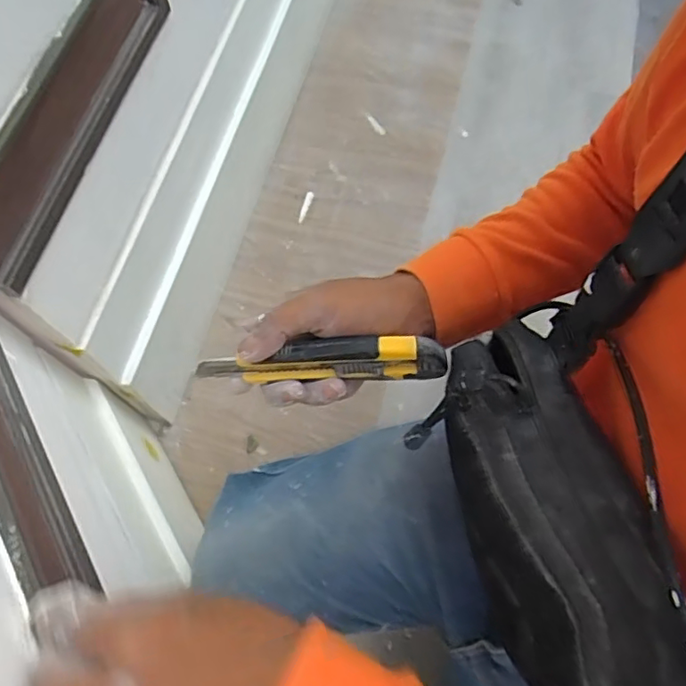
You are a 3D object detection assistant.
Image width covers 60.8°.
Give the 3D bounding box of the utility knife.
[{"bbox_3d":[-0.016,0.012,0.394,0.163,0.035,0.020,-4,66,8],"label":"utility knife"}]

